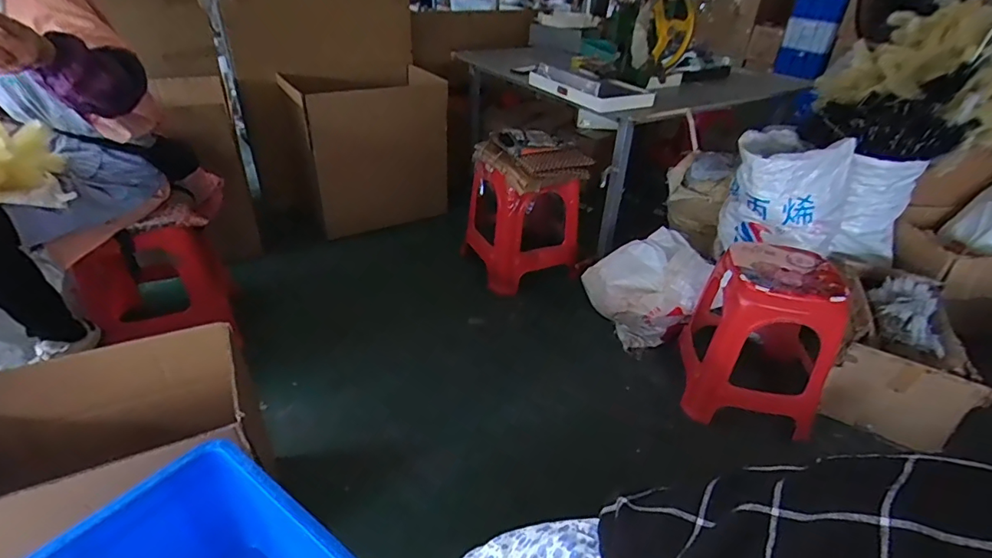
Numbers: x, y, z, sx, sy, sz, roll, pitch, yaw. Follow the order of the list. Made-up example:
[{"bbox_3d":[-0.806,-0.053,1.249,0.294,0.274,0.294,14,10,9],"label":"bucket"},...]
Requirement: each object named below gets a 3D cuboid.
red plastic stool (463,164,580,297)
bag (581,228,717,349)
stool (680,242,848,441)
[{"bbox_3d":[0.098,-0.208,1.842,0.360,0.377,0.329,-13,37,-24],"label":"red plastic stool"},{"bbox_3d":[0.503,0.029,1.692,0.321,0.284,0.295,-17,39,-28],"label":"bag"},{"bbox_3d":[0.759,0.161,1.435,0.363,0.423,0.362,11,34,11],"label":"stool"}]

